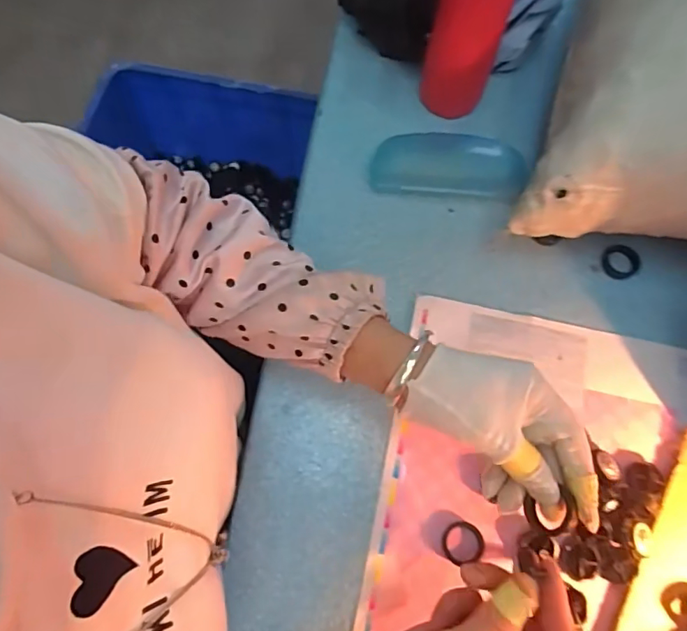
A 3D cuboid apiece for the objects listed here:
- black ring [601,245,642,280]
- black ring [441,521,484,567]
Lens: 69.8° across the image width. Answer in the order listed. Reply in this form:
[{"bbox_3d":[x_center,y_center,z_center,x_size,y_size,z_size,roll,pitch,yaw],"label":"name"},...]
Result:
[{"bbox_3d":[0.267,-0.051,0.474,0.037,0.004,0.033,-11,71,-2],"label":"black ring"},{"bbox_3d":[0.096,0.182,0.395,0.033,0.008,0.030,0,71,1],"label":"black ring"}]

